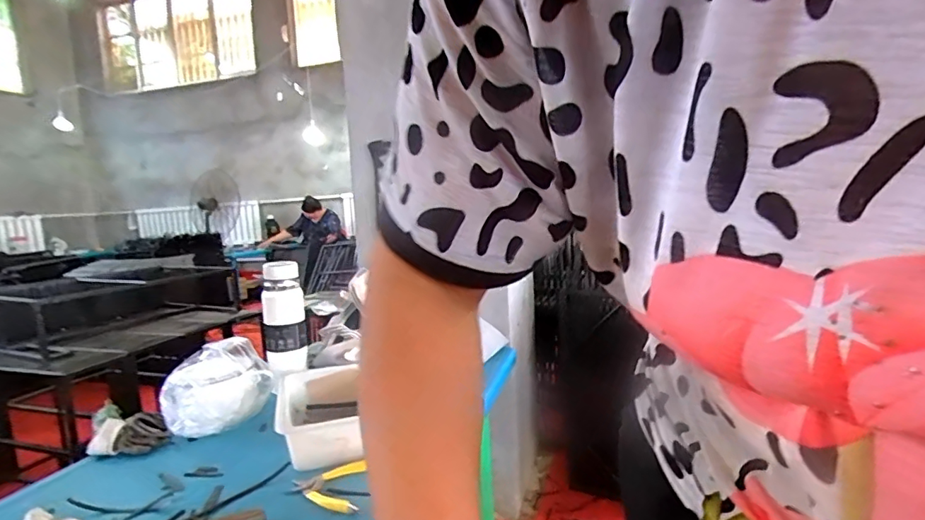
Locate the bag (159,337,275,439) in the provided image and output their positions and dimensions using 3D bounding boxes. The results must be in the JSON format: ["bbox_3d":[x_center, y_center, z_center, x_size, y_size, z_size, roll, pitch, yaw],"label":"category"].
[{"bbox_3d":[-0.459,0.238,0.950,0.186,0.125,0.160,-7,8,-25],"label":"bag"}]

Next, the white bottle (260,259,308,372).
[{"bbox_3d":[-0.373,0.115,1.057,0.082,0.217,0.070,-6,8,-20],"label":"white bottle"}]

